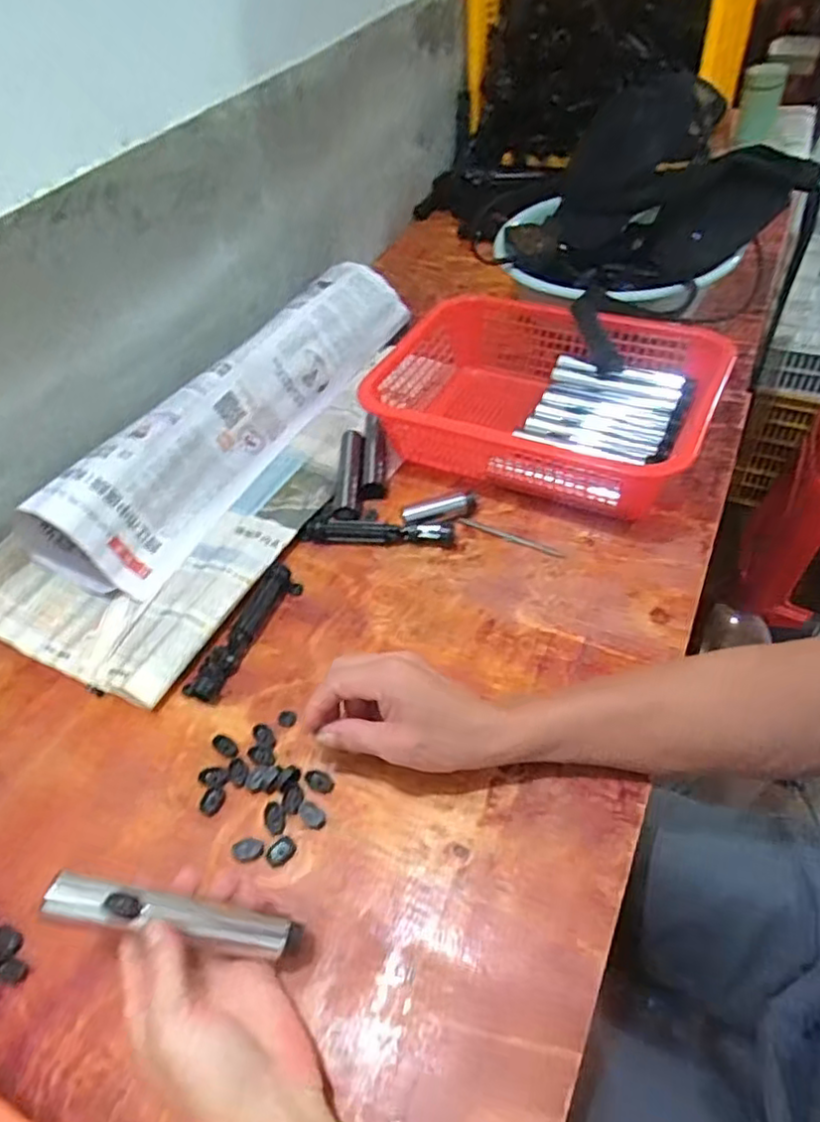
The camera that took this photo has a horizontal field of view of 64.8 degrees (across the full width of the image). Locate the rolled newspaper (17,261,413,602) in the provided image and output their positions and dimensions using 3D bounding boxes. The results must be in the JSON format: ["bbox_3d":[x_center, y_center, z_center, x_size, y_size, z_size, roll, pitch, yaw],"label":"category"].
[{"bbox_3d":[-0.179,-0.185,0.749,0.113,0.095,0.555,25,56,26],"label":"rolled newspaper"}]

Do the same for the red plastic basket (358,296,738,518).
[{"bbox_3d":[0.135,-0.168,0.697,0.336,0.098,0.245,15,52,20],"label":"red plastic basket"}]

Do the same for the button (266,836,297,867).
[{"bbox_3d":[-0.091,0.204,0.455,0.021,0.005,0.015,-36,55,-24],"label":"button"}]

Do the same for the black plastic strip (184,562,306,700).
[{"bbox_3d":[-0.148,0.060,0.577,0.029,0.021,0.141,19,53,20],"label":"black plastic strip"}]

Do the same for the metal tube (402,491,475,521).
[{"bbox_3d":[0.029,-0.052,0.654,0.072,0.023,0.020,-13,48,-4],"label":"metal tube"}]

